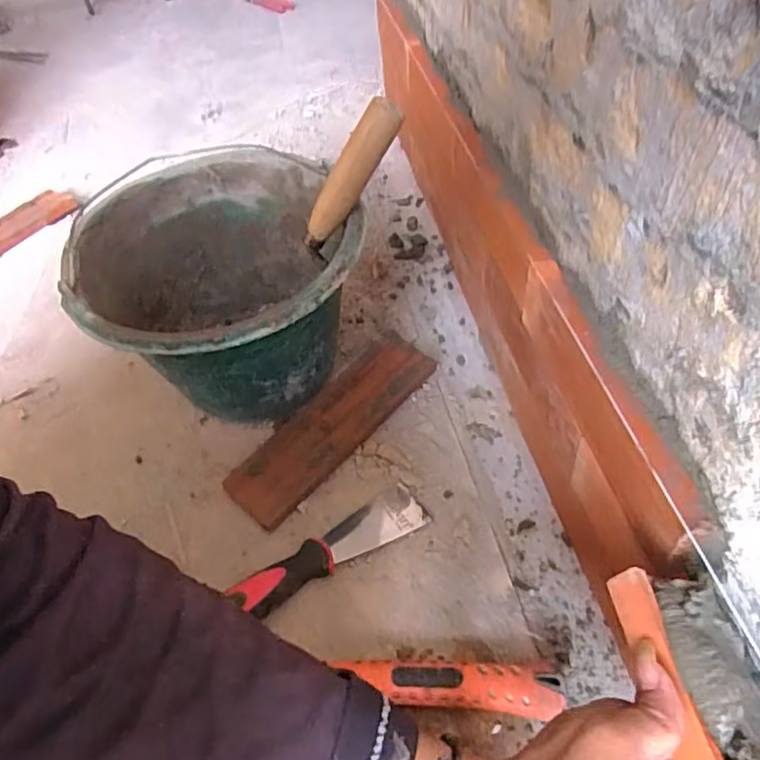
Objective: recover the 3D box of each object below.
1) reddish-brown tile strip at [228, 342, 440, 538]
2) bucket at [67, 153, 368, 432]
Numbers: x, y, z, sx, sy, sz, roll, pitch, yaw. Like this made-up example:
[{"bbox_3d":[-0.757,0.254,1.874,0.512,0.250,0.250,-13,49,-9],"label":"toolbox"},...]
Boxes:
[{"bbox_3d":[-0.045,0.042,0.602,0.069,0.014,0.231,38,67,22],"label":"reddish-brown tile strip"},{"bbox_3d":[-0.149,-0.072,0.612,0.239,0.187,0.277,-25,50,-15],"label":"bucket"}]

